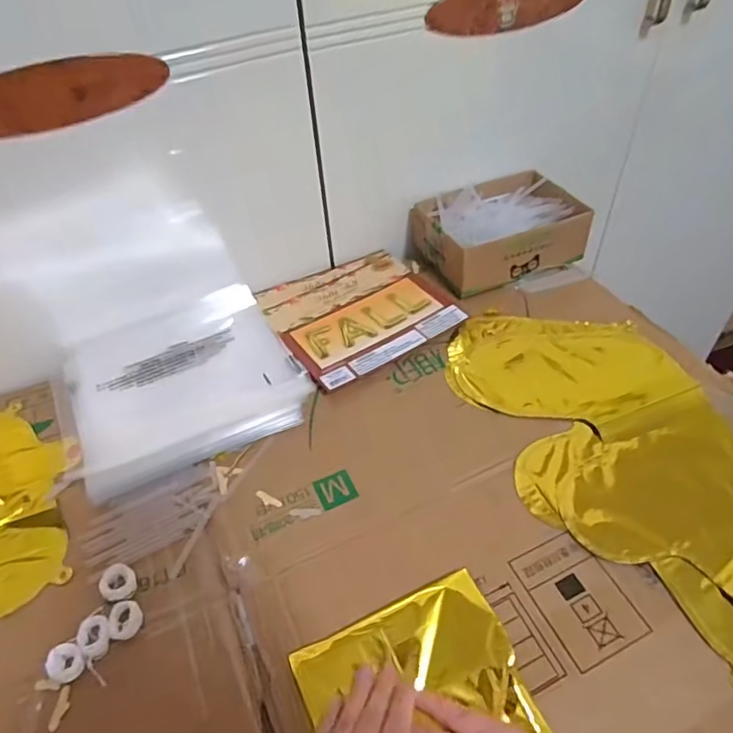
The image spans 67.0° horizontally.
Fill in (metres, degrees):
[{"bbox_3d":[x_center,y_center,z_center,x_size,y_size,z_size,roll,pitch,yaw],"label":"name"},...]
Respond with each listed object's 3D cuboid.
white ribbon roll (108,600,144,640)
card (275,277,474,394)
[{"bbox_3d":[-0.183,0.192,0.420,0.024,0.006,0.028,-17,49,-12],"label":"white ribbon roll"},{"bbox_3d":[0.011,-0.047,0.637,0.198,0.011,0.109,-30,53,-22],"label":"card"}]

